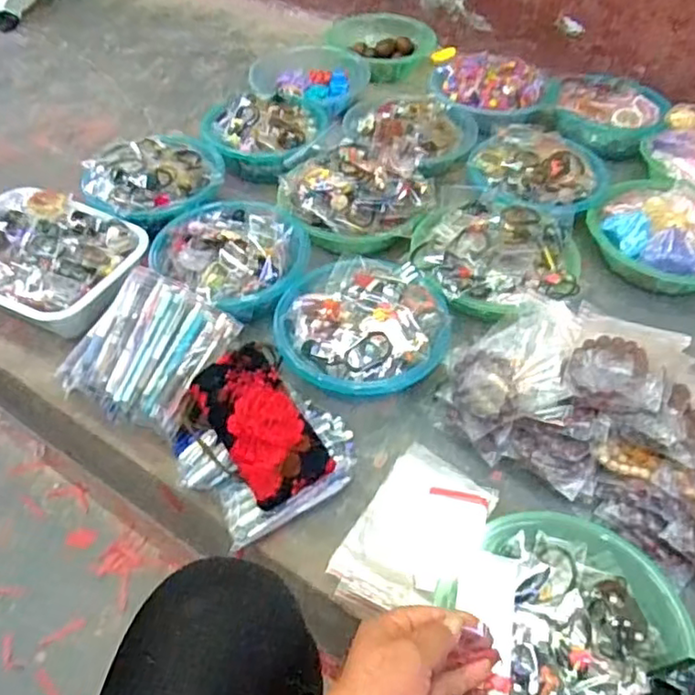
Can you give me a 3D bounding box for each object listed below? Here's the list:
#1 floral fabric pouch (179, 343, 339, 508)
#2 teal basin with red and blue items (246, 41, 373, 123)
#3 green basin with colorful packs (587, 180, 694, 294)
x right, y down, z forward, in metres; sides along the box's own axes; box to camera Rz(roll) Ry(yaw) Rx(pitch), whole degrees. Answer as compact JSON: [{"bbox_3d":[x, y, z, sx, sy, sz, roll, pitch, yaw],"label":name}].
[{"bbox_3d":[-0.105,0.084,0.720,0.122,0.058,0.181,-21,52,-19],"label":"floral fabric pouch"},{"bbox_3d":[-0.081,-0.534,1.307,0.214,0.081,0.203,1,49,-1],"label":"teal basin with red and blue items"},{"bbox_3d":[0.488,-0.176,0.981,0.222,0.080,0.201,-1,49,-2],"label":"green basin with colorful packs"}]

